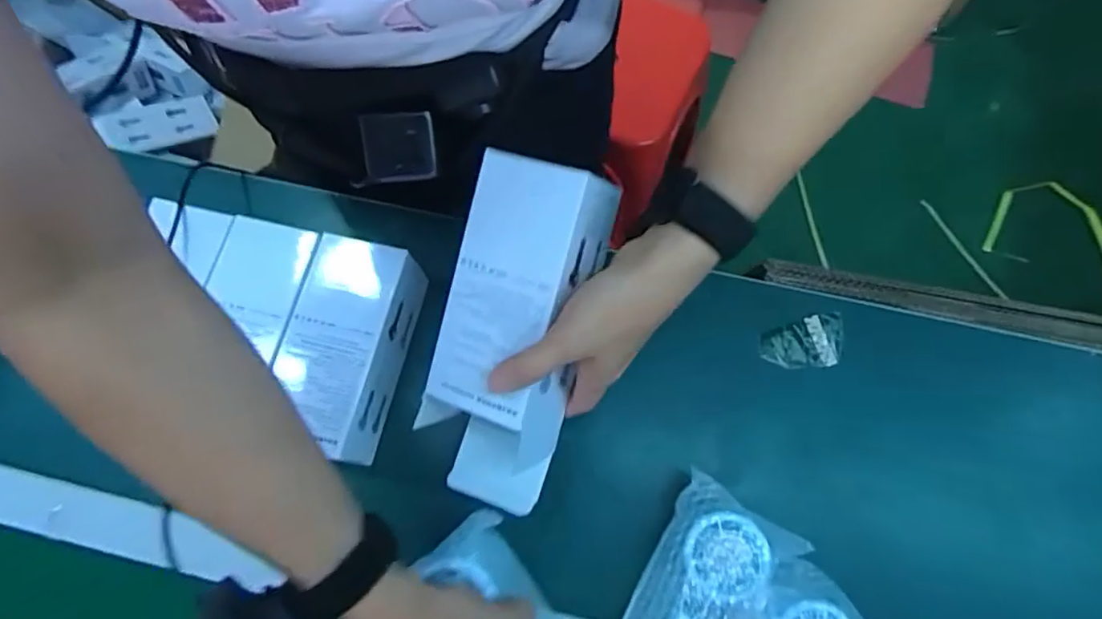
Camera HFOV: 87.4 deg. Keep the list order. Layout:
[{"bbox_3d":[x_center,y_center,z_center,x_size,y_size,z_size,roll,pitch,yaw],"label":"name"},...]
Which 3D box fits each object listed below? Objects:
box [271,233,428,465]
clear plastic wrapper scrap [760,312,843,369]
[{"bbox_3d":[-0.160,0.032,0.457,0.077,0.067,0.160,10,75,5],"label":"box"},{"bbox_3d":[0.215,0.027,0.494,0.070,0.004,0.046,-2,74,2],"label":"clear plastic wrapper scrap"}]

